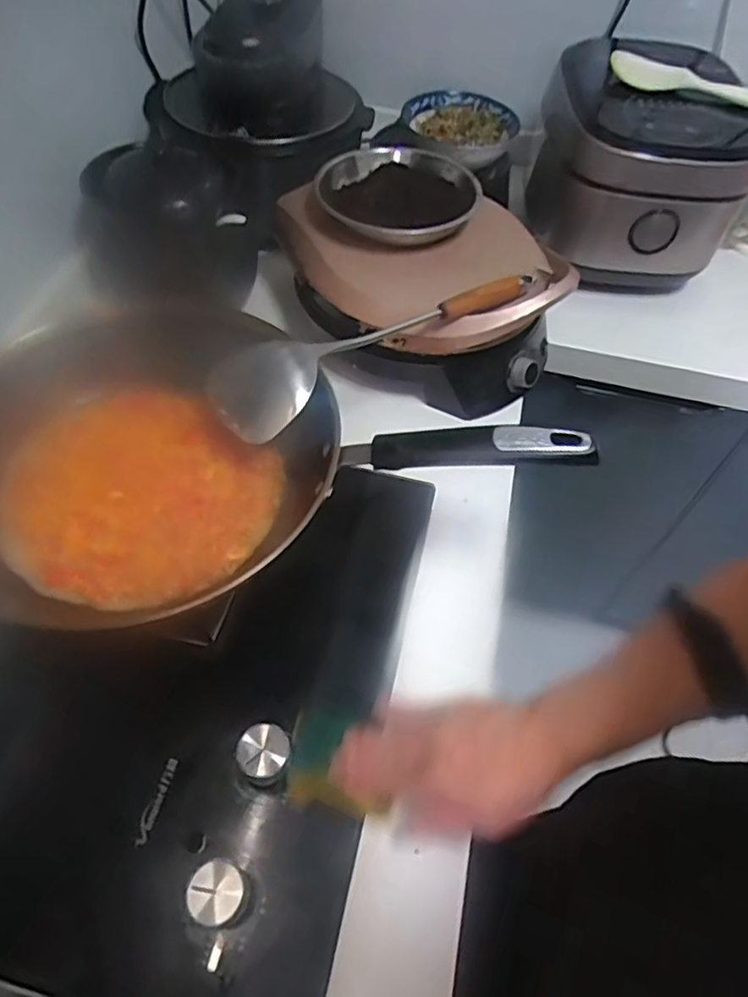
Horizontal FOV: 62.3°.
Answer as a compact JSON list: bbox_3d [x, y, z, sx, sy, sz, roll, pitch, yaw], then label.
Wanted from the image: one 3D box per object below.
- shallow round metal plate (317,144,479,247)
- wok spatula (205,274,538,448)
[{"bbox_3d":[0.027,-0.349,0.719,0.181,0.041,0.181,6,54,-1],"label":"shallow round metal plate"},{"bbox_3d":[0.003,-0.154,0.610,0.354,0.067,0.081,-35,64,-25],"label":"wok spatula"}]

